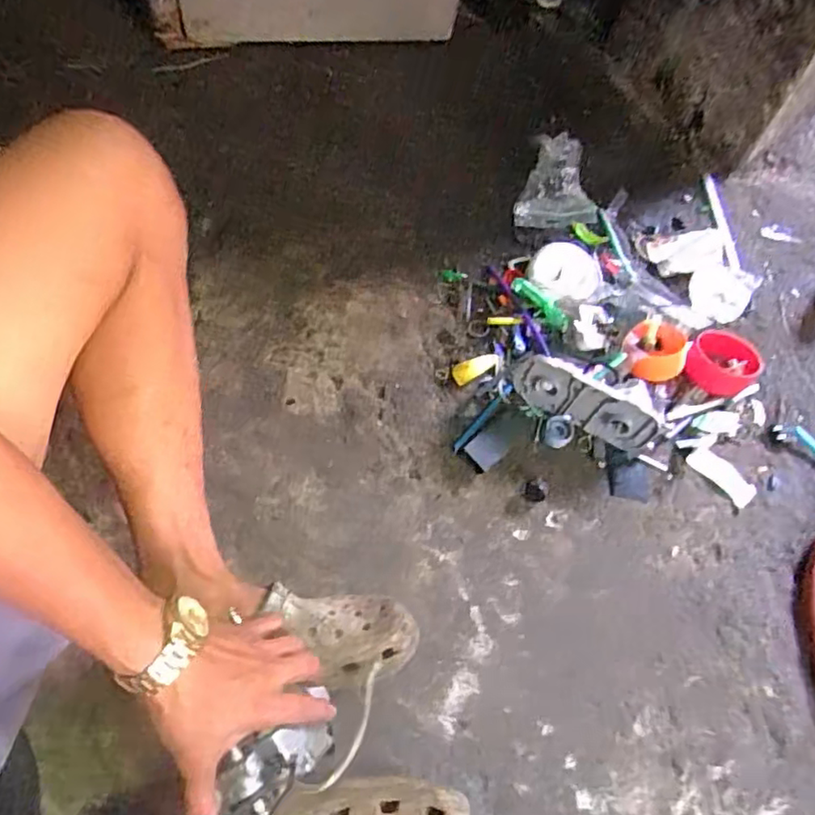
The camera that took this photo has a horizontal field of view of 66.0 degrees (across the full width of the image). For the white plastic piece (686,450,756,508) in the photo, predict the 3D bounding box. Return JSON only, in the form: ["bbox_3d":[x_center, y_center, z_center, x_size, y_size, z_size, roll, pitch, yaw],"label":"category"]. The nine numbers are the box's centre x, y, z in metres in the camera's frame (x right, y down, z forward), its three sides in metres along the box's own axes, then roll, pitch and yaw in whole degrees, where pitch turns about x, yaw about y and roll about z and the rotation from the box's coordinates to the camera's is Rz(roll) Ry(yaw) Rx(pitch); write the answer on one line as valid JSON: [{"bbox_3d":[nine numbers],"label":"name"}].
[{"bbox_3d":[0.388,0.084,0.775,0.087,0.012,0.033,44,79,9],"label":"white plastic piece"}]

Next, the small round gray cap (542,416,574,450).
[{"bbox_3d":[0.187,0.030,0.778,0.039,0.011,0.041,2,59,-3],"label":"small round gray cap"}]

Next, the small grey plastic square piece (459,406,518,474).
[{"bbox_3d":[0.104,0.039,0.762,0.040,0.021,0.085,40,65,19],"label":"small grey plastic square piece"}]

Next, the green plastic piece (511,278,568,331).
[{"bbox_3d":[0.179,-0.137,0.841,0.023,0.028,0.094,-31,68,-22],"label":"green plastic piece"}]

